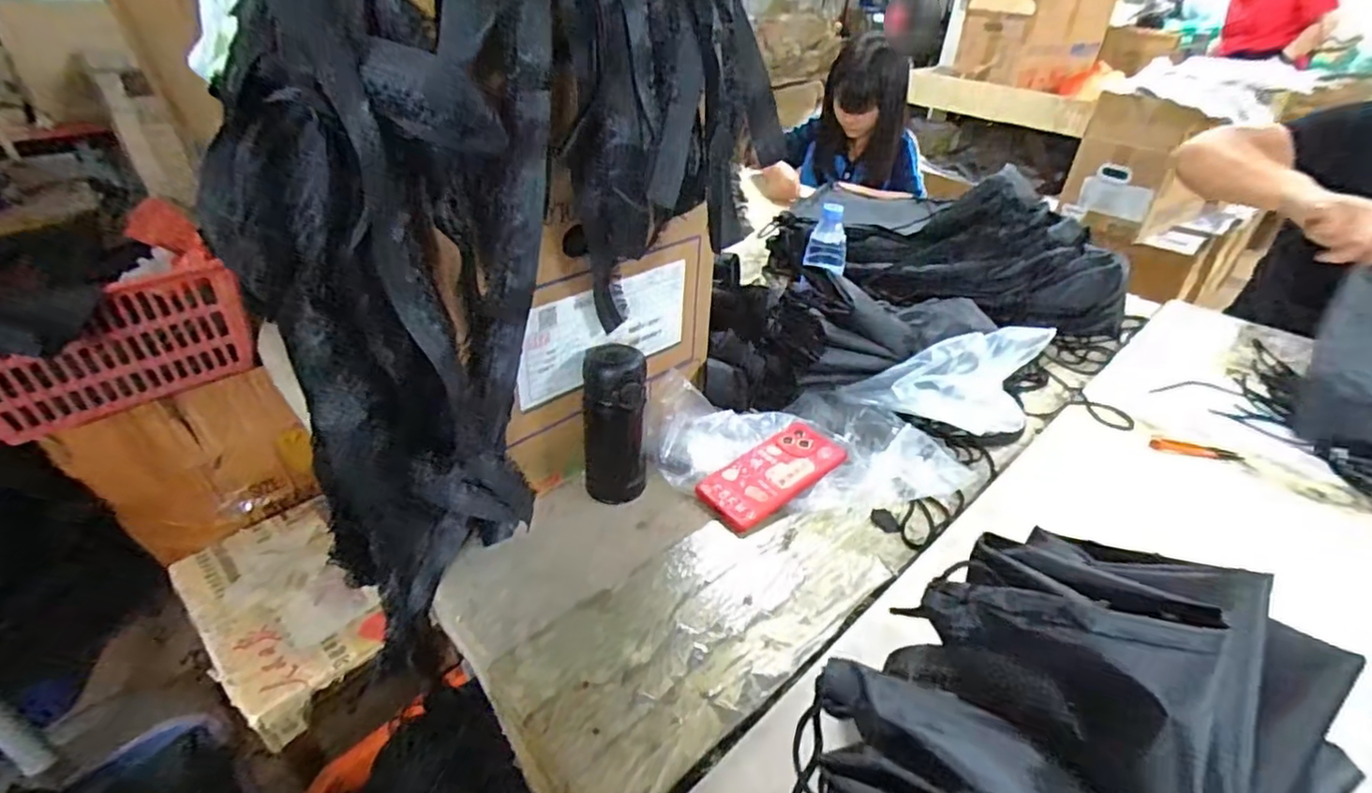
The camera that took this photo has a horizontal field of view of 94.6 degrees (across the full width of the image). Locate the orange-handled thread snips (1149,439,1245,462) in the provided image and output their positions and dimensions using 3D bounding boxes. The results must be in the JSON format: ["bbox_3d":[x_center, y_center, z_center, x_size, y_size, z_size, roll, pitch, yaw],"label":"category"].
[{"bbox_3d":[0.604,0.063,0.748,0.092,0.017,0.014,12,36,13],"label":"orange-handled thread snips"}]

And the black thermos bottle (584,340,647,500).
[{"bbox_3d":[-0.072,0.030,0.652,0.064,0.163,0.061,1,35,-2],"label":"black thermos bottle"}]

